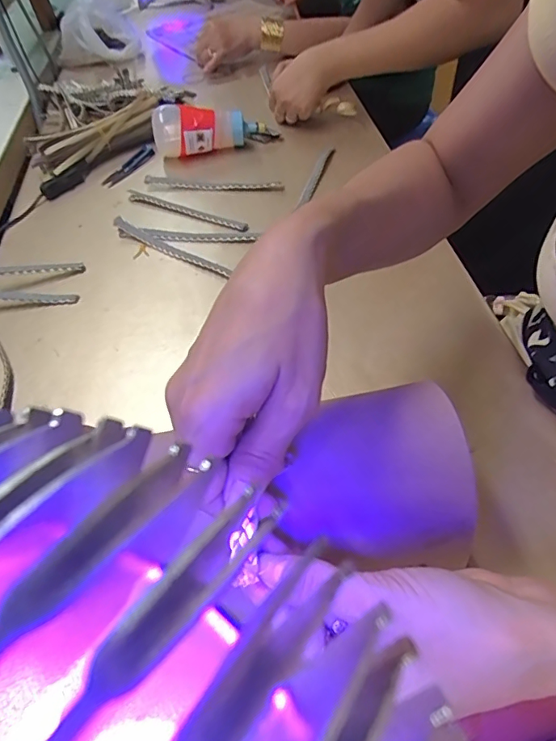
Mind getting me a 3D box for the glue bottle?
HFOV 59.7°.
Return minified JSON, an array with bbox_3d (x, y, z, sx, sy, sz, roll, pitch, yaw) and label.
[{"bbox_3d":[-0.096,-0.347,0.693,0.166,0.059,0.053,0,53,8],"label":"glue bottle"}]

